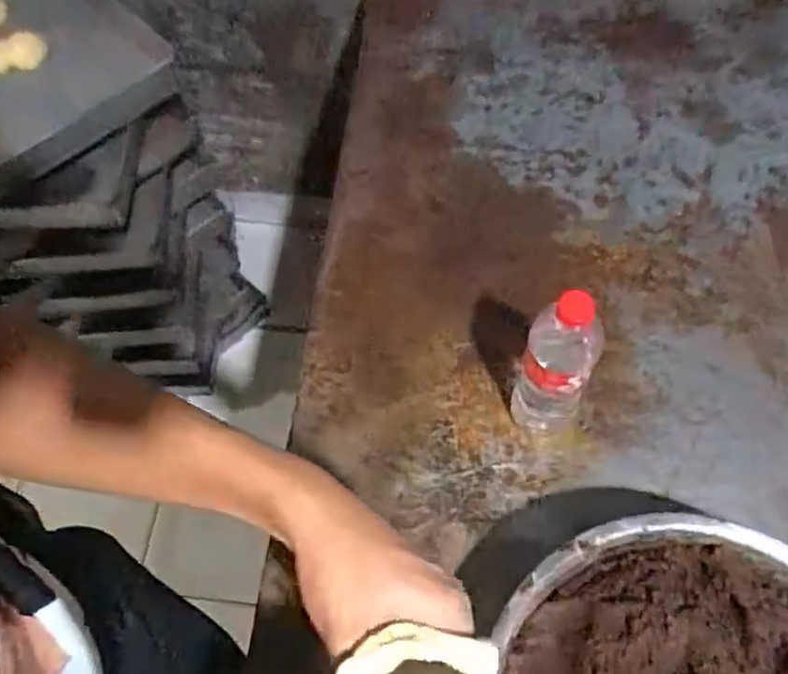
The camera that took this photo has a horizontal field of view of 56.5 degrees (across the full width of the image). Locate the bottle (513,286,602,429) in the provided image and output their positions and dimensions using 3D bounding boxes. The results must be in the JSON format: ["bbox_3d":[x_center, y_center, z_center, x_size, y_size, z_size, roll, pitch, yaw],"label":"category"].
[{"bbox_3d":[0.156,0.030,0.703,0.068,0.242,0.070,22,64,12],"label":"bottle"}]

